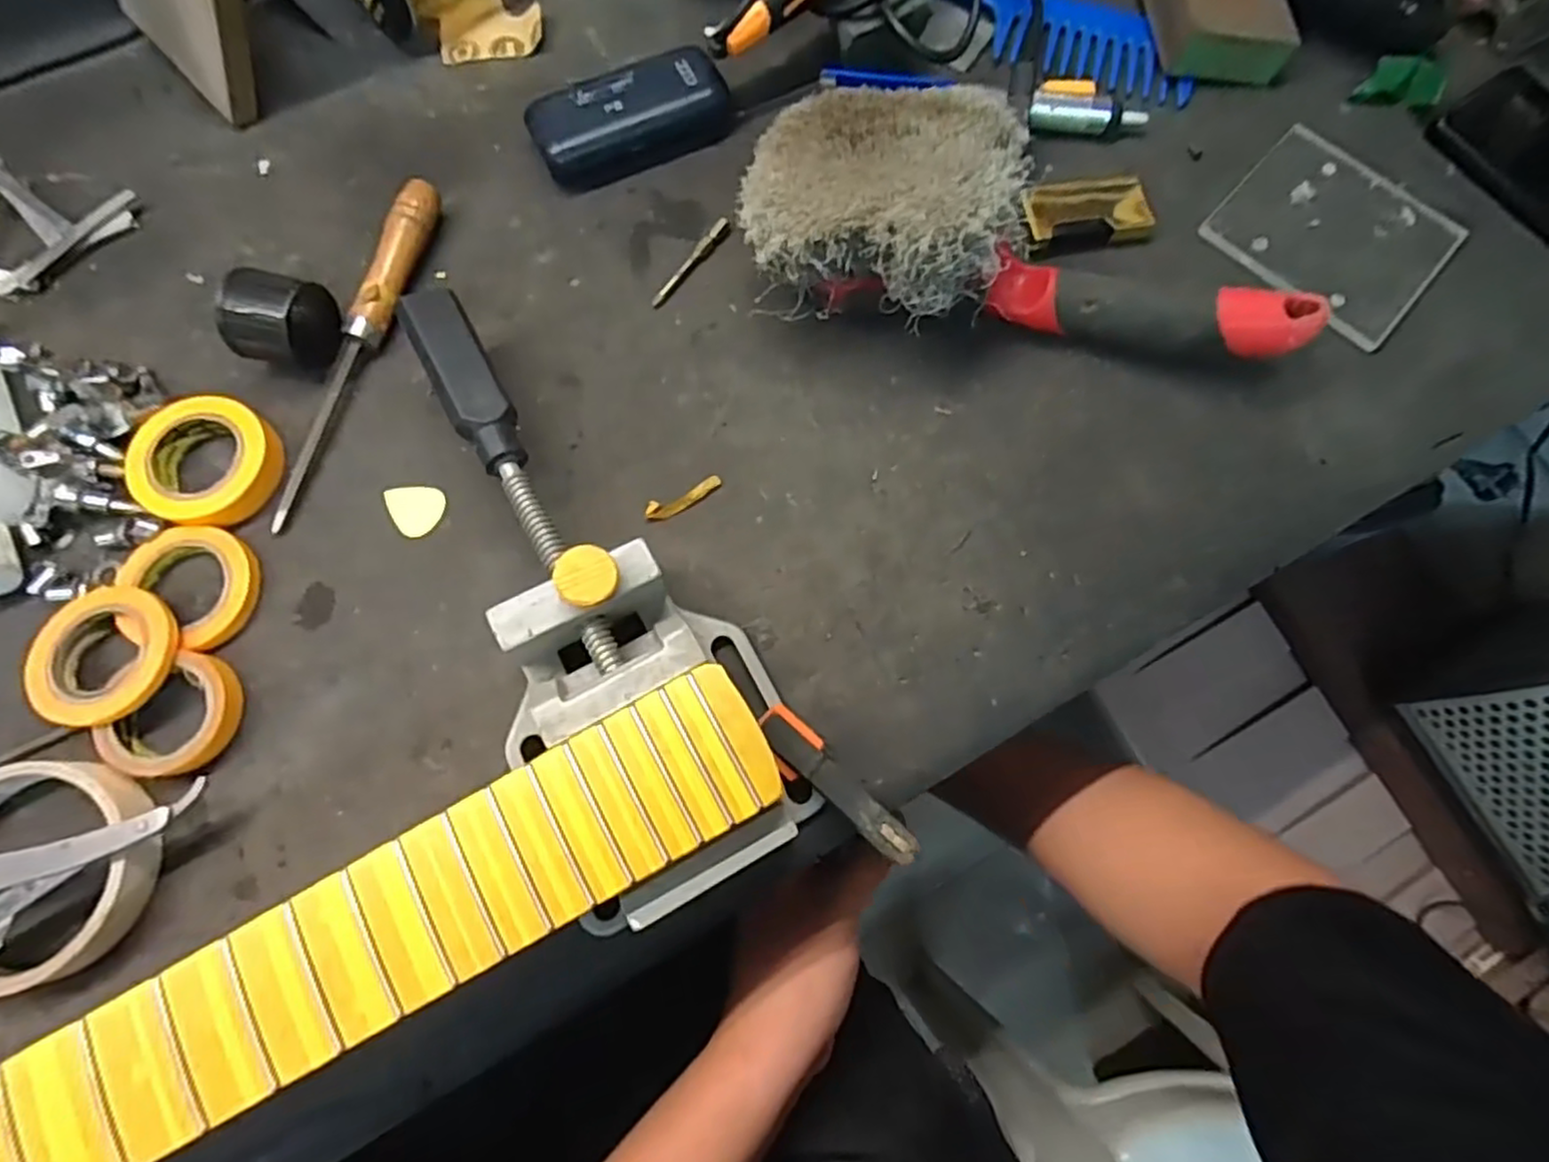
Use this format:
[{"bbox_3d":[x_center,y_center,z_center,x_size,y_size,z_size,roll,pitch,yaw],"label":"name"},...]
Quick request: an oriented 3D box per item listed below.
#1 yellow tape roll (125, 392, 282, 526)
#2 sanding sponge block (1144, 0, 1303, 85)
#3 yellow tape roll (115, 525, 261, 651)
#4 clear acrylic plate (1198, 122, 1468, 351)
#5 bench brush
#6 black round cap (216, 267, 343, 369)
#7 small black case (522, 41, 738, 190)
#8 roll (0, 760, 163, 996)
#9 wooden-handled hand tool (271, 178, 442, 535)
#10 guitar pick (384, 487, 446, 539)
[{"bbox_3d":[-0.265,-0.056,0.328,0.060,0.016,0.059,1,75,-2],"label":"yellow tape roll"},{"bbox_3d":[0.260,-0.347,0.415,0.071,0.030,0.100,-3,75,-3],"label":"sanding sponge block"},{"bbox_3d":[-0.265,0.002,0.316,0.059,0.013,0.053,9,75,0],"label":"yellow tape roll"},{"bbox_3d":[0.311,-0.194,0.391,0.112,0.006,0.105,43,78,9],"label":"clear acrylic plate"},{"bbox_3d":[0.119,-0.157,0.336,0.267,0.085,0.086,13,75,1],"label":"bench brush"},{"bbox_3d":[-0.238,-0.125,0.342,0.035,0.043,0.041,14,75,2],"label":"black round cap"},{"bbox_3d":[-0.077,-0.254,0.386,0.107,0.026,0.042,-26,78,-8],"label":"small black case"},{"bbox_3d":[-0.295,0.116,0.281,0.079,0.021,0.084,1,75,-2],"label":"roll"},{"bbox_3d":[-0.206,-0.115,0.347,0.016,0.021,0.187,15,75,2],"label":"wooden-handled hand tool"},{"bbox_3d":[-0.171,-0.033,0.336,0.027,0.004,0.025,-5,76,-7],"label":"guitar pick"}]

